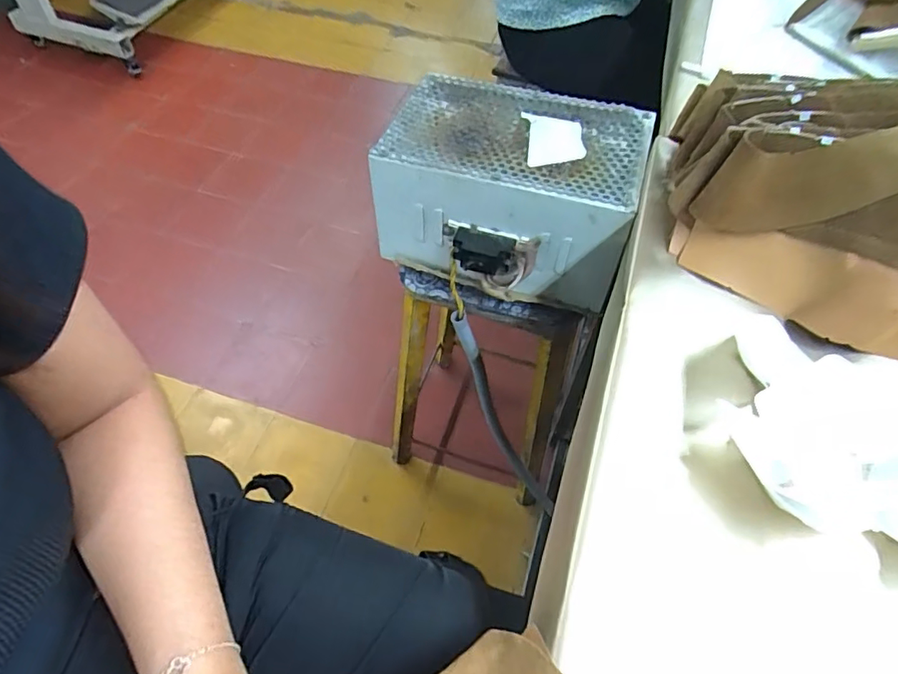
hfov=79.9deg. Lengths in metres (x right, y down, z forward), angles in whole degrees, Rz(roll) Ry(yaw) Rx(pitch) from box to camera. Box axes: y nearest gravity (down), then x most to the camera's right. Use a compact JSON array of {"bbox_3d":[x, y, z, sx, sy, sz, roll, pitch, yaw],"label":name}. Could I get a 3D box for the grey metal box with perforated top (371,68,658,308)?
[{"bbox_3d":[0.076,-0.180,0.679,0.294,0.152,0.229,17,56,11],"label":"grey metal box with perforated top"}]

